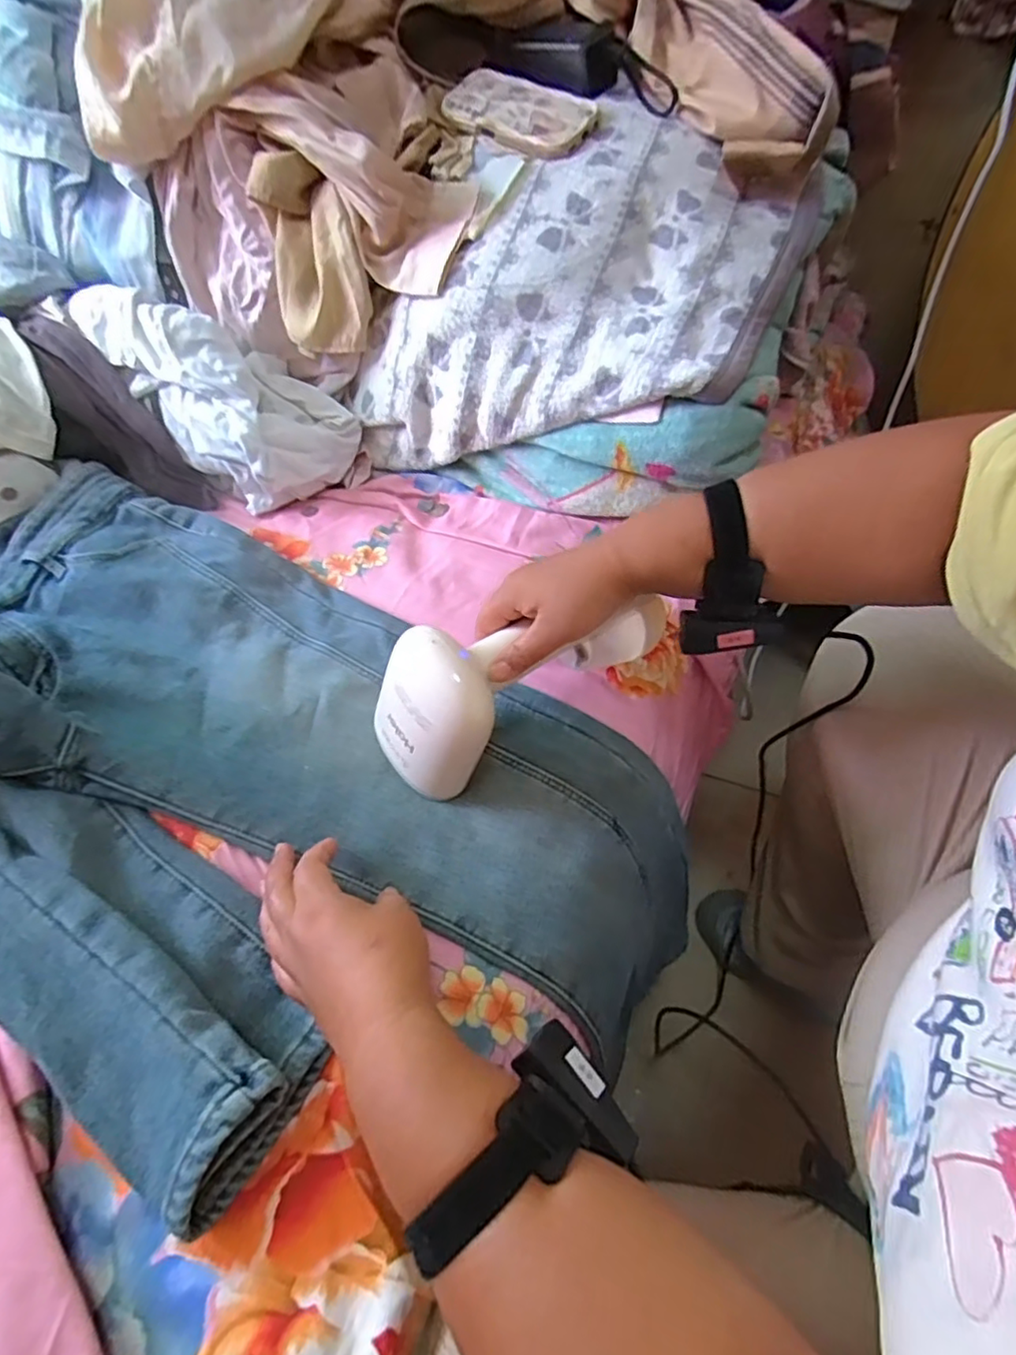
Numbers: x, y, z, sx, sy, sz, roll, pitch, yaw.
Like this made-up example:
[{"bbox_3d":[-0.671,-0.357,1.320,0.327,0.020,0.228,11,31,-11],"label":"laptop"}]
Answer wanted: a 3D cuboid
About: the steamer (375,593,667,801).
[{"bbox_3d":[0.019,-0.005,0.500,0.239,0.120,0.083,-22,51,-31],"label":"steamer"}]

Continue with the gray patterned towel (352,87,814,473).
[{"bbox_3d":[0.071,-0.394,0.653,0.393,0.201,0.349,19,55,20],"label":"gray patterned towel"}]

